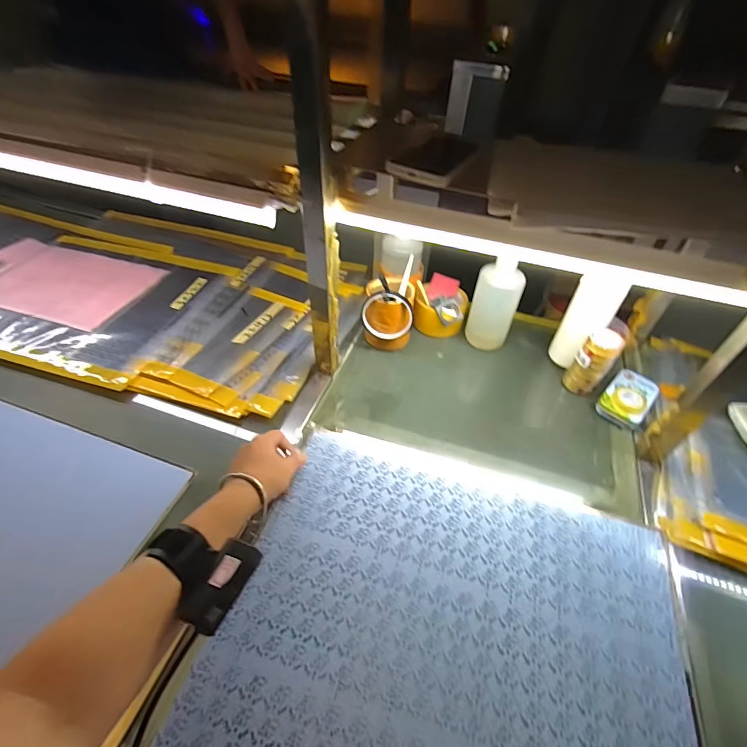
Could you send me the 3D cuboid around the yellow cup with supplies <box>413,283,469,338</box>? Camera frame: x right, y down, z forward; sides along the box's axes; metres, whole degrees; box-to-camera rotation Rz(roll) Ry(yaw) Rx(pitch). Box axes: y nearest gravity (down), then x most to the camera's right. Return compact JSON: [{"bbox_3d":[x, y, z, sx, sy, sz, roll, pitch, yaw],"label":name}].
[{"bbox_3d":[0.124,-0.114,0.745,0.091,0.072,0.083,2,47,-2],"label":"yellow cup with supplies"}]

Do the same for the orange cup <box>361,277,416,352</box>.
[{"bbox_3d":[0.027,-0.107,0.702,0.083,0.120,0.088,2,47,-2],"label":"orange cup"}]

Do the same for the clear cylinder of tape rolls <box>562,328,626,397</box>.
[{"bbox_3d":[0.354,-0.023,0.641,0.060,0.106,0.049,-34,57,-30],"label":"clear cylinder of tape rolls"}]

